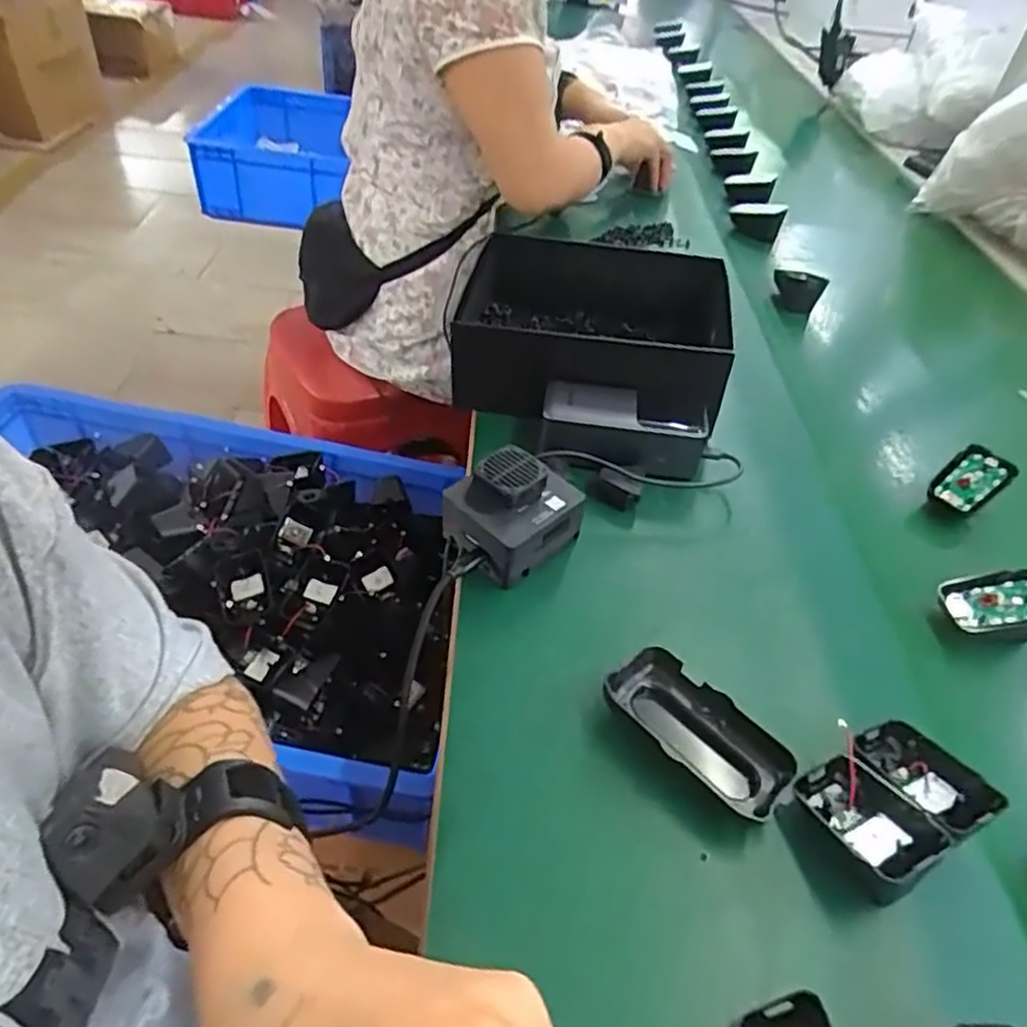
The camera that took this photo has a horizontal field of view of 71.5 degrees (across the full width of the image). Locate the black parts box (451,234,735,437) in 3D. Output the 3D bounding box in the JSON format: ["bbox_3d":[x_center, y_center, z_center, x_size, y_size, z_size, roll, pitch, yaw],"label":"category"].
[{"bbox_3d":[0.071,-0.171,0.658,0.238,0.080,0.222,7,42,1],"label":"black parts box"}]

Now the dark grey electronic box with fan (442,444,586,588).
[{"bbox_3d":[-0.001,0.005,0.509,0.078,0.073,0.072,-31,57,-32],"label":"dark grey electronic box with fan"}]

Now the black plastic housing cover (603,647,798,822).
[{"bbox_3d":[0.105,0.131,0.415,0.109,0.041,0.049,34,50,26],"label":"black plastic housing cover"}]

